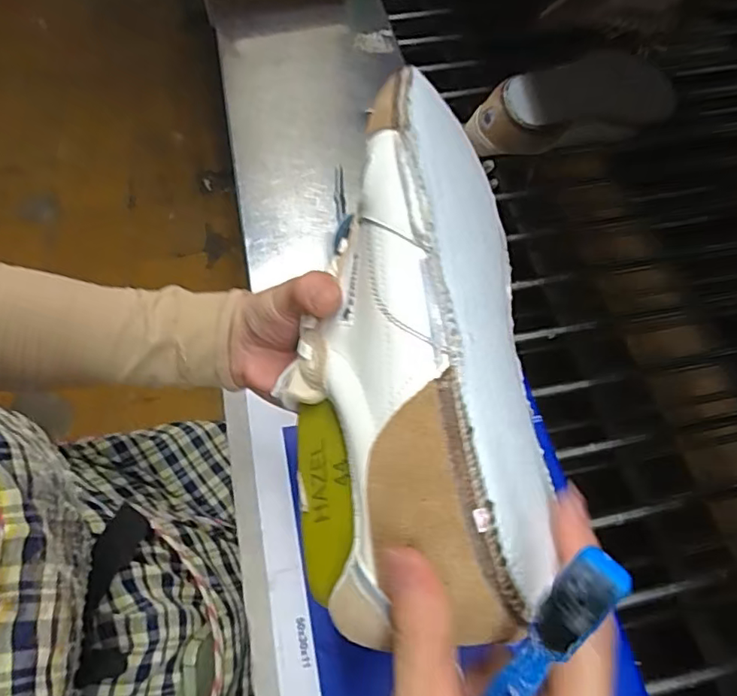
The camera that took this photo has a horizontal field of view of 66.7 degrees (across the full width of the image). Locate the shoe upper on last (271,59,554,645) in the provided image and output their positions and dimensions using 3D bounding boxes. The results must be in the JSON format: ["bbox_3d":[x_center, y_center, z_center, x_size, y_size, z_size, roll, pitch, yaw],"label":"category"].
[{"bbox_3d":[0.018,-0.010,0.251,0.099,0.083,0.246,3,67,-2],"label":"shoe upper on last"}]

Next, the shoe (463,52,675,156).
[{"bbox_3d":[0.234,-0.284,0.653,0.255,0.077,0.075,-18,64,-13],"label":"shoe"}]

